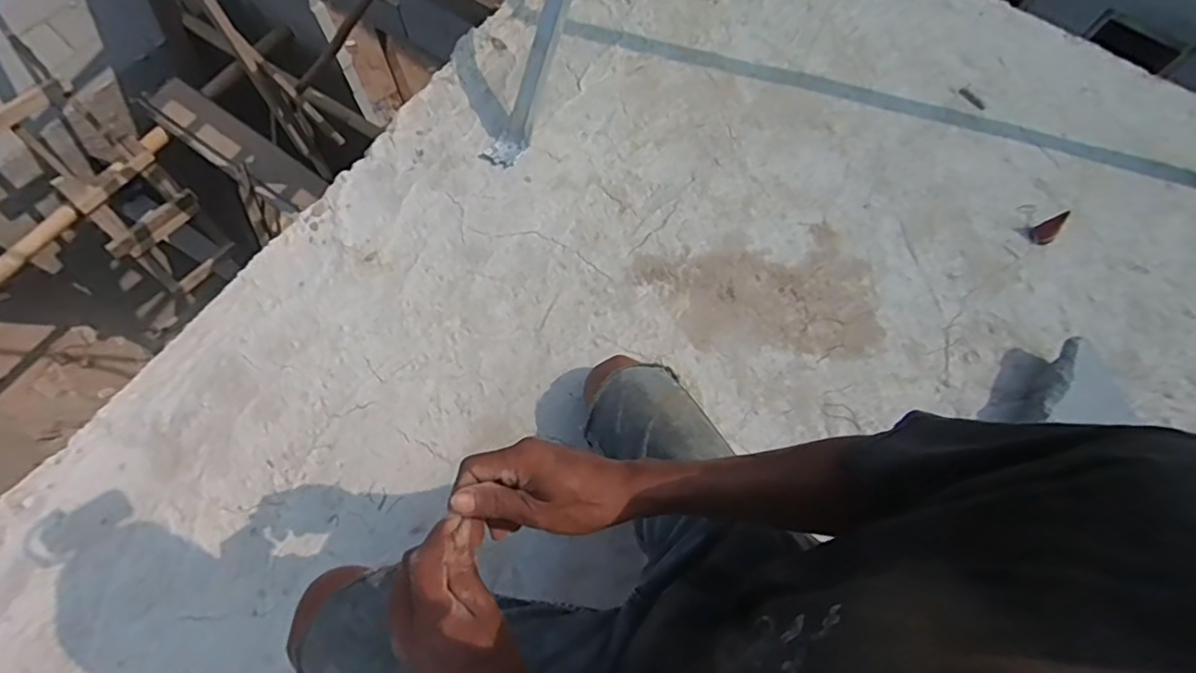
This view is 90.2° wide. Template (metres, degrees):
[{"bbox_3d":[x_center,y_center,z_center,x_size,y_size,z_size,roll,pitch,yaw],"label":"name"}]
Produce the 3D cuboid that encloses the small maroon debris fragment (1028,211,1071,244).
[{"bbox_3d":[0.839,-0.201,1.102,0.081,0.021,0.039,-32,73,-12],"label":"small maroon debris fragment"}]

